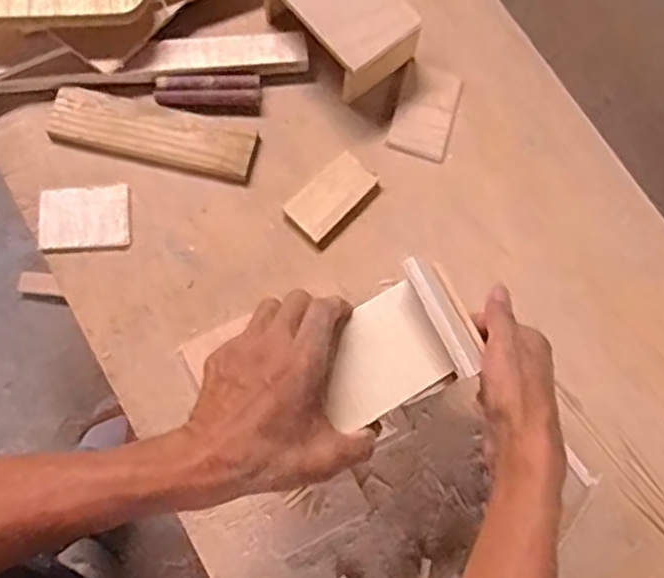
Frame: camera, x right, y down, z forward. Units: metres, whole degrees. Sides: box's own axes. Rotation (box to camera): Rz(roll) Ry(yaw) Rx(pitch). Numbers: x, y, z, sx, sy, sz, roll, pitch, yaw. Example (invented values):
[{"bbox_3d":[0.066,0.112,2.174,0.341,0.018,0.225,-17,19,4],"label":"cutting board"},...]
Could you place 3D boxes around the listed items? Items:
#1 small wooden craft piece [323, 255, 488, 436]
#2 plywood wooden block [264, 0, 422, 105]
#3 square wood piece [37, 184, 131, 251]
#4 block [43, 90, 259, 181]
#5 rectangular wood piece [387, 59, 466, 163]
[{"bbox_3d":[0.039,0.035,0.479,0.102,0.024,0.084,-24,77,-8],"label":"small wooden craft piece"},{"bbox_3d":[0.009,-0.269,0.700,0.092,0.075,0.133,-39,80,-12],"label":"plywood wooden block"},{"bbox_3d":[-0.228,-0.066,0.662,0.079,0.011,0.058,-6,75,-4],"label":"square wood piece"},{"bbox_3d":[-0.171,-0.149,0.686,0.195,0.011,0.057,13,74,2],"label":"block"},{"bbox_3d":[0.094,-0.176,0.714,0.058,0.007,0.094,17,75,3],"label":"rectangular wood piece"}]

